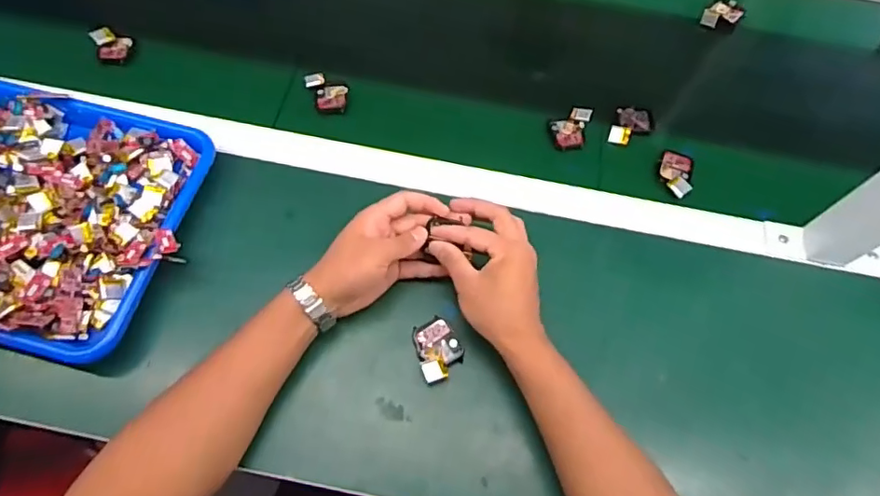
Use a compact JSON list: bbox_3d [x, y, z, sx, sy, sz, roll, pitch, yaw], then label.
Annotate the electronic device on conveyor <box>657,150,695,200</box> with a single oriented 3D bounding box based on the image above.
[{"bbox_3d":[0.263,-0.085,0.605,0.037,0.013,0.062,20,65,7],"label":"electronic device on conveyor"}]

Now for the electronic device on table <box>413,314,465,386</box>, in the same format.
[{"bbox_3d":[-0.003,0.093,0.503,0.044,0.012,0.053,-26,68,-14],"label":"electronic device on table"}]

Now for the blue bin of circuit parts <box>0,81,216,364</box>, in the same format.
[{"bbox_3d":[-0.418,-0.052,0.521,0.346,0.067,0.262,15,64,5],"label":"blue bin of circuit parts"}]

